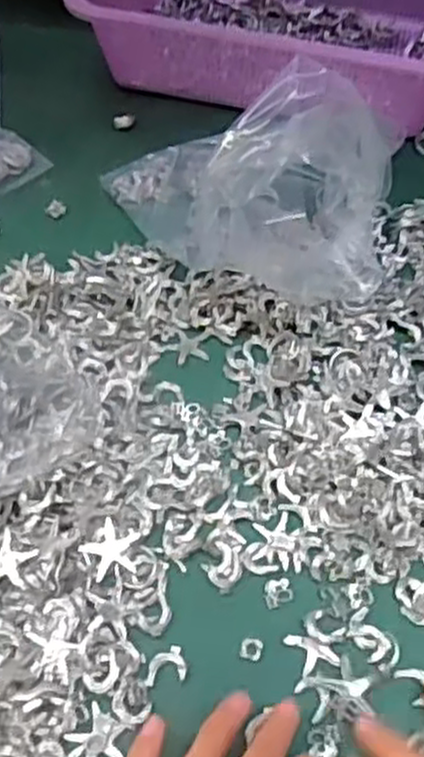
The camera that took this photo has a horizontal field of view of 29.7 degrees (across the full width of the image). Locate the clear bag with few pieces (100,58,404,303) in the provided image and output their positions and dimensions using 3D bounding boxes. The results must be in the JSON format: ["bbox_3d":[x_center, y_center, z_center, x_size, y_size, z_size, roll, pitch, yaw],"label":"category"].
[{"bbox_3d":[0.023,-0.133,0.507,0.199,0.089,0.101,27,57,18],"label":"clear bag with few pieces"}]

